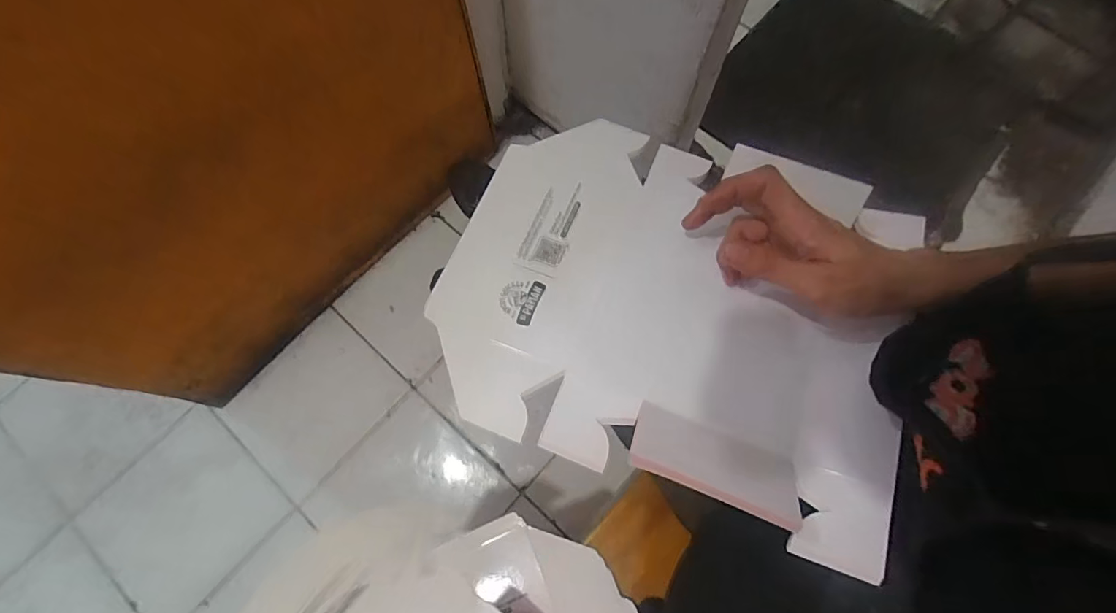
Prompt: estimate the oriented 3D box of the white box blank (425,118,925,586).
[{"bbox_3d":[0.087,-0.018,0.364,0.332,0.052,0.289,20,74,7],"label":"white box blank"}]

